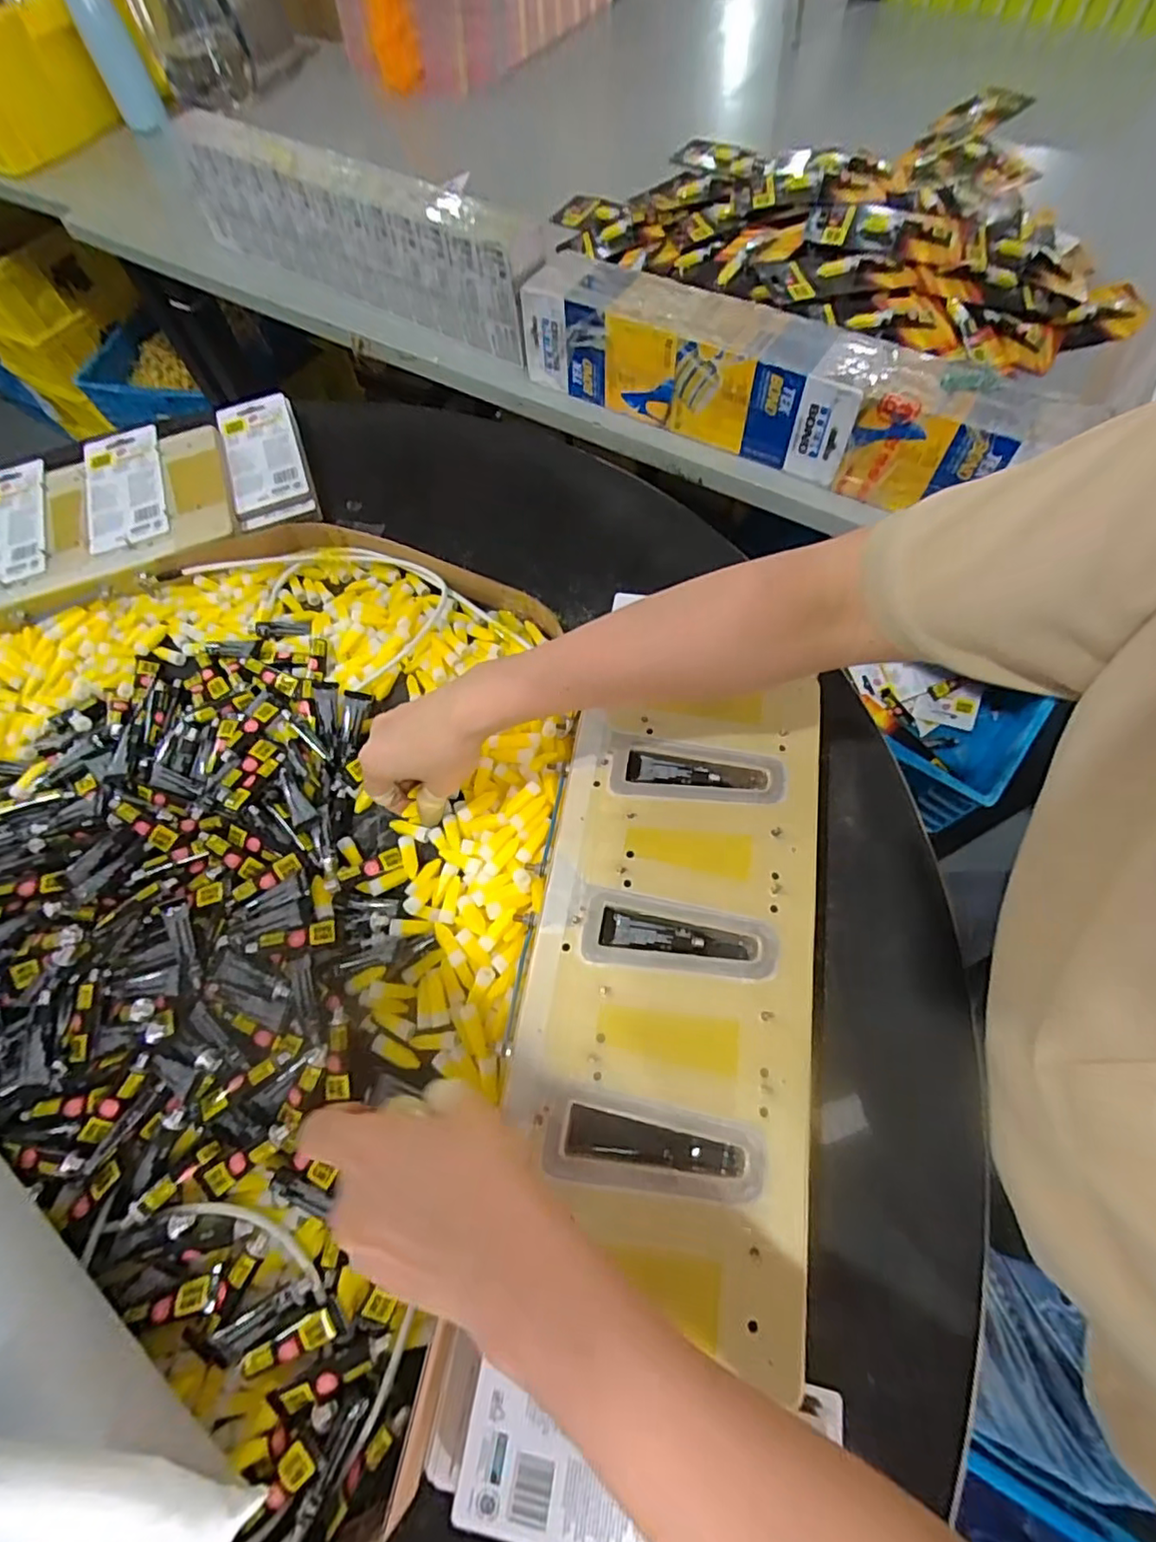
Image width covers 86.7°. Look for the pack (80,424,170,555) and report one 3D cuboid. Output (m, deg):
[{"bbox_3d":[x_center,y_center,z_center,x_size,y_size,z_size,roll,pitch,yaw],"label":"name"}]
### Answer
[{"bbox_3d":[-0.440,-0.280,0.592,0.076,0.010,0.176,-22,66,-8],"label":"pack"}]

